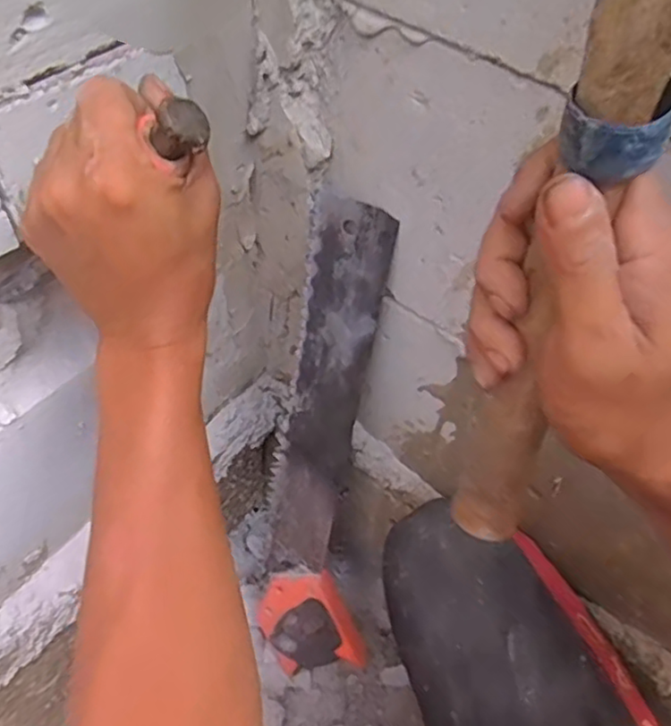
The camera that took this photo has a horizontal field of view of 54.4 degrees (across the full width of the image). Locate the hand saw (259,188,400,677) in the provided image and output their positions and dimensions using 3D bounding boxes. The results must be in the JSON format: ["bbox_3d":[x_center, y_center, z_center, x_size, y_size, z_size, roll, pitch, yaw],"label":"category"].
[{"bbox_3d":[-0.015,0.101,0.613,0.112,0.522,0.028,12,31,18],"label":"hand saw"}]

